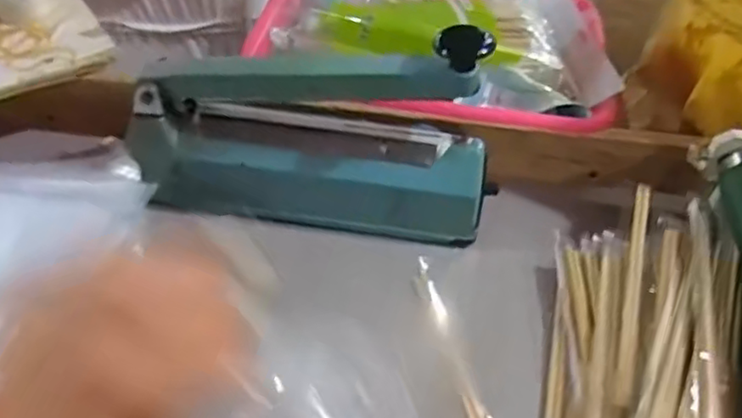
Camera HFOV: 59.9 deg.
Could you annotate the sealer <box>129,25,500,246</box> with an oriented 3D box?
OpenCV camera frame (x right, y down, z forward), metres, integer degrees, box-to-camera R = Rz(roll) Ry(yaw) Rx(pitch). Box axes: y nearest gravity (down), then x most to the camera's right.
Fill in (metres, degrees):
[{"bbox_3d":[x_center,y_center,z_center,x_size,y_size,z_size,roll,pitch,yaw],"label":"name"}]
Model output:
[{"bbox_3d":[-0.047,-0.061,0.520,0.294,0.159,0.085,7,48,-1],"label":"sealer"}]

